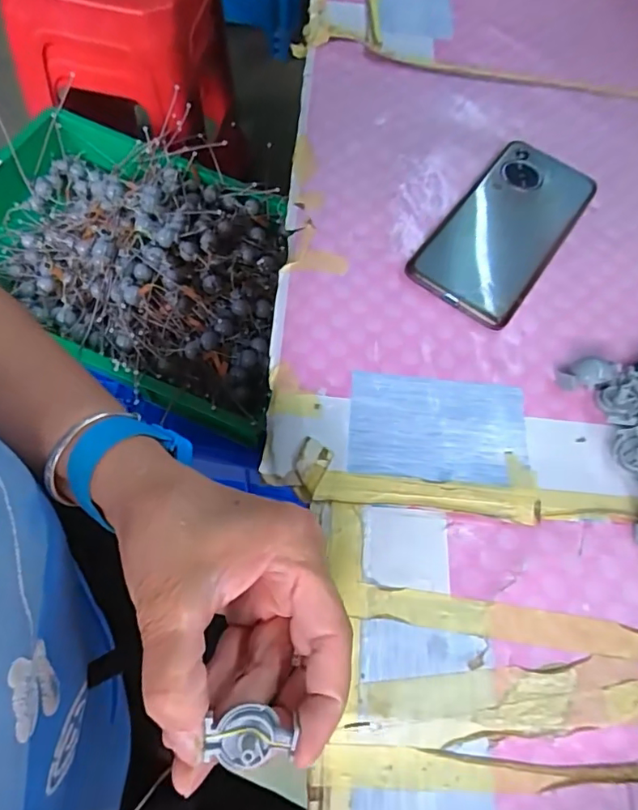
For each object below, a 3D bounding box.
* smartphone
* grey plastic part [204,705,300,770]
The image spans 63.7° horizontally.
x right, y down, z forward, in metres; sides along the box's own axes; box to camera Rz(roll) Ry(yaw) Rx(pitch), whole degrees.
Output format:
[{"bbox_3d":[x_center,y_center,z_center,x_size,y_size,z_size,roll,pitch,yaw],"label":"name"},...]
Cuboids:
[{"bbox_3d":[0.137,-0.130,0.369,0.077,0.016,0.162,37,68,5],"label":"smartphone"},{"bbox_3d":[-0.026,0.126,0.193,0.032,0.007,0.020,4,67,-1],"label":"grey plastic part"}]

